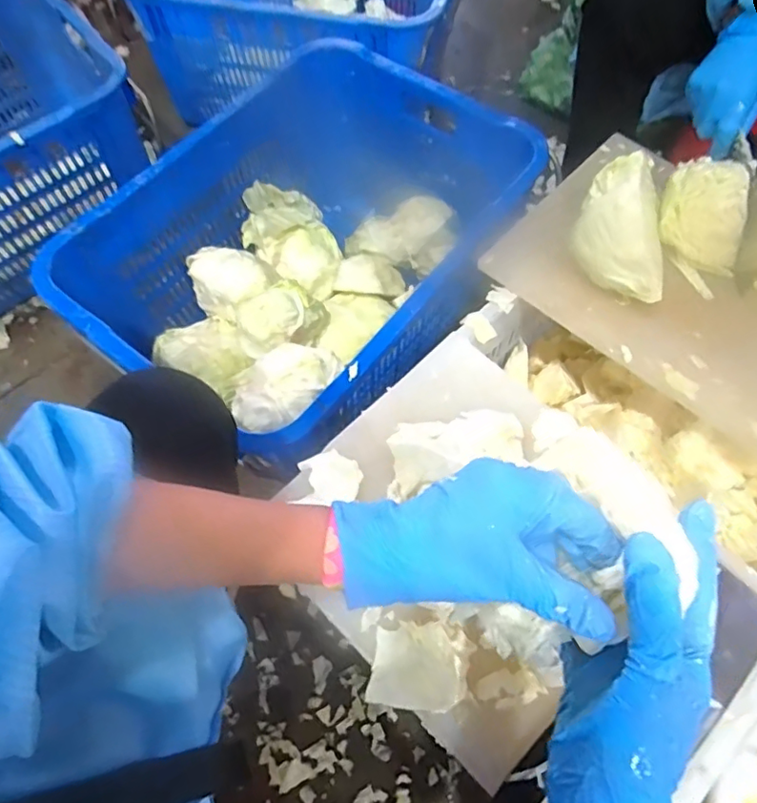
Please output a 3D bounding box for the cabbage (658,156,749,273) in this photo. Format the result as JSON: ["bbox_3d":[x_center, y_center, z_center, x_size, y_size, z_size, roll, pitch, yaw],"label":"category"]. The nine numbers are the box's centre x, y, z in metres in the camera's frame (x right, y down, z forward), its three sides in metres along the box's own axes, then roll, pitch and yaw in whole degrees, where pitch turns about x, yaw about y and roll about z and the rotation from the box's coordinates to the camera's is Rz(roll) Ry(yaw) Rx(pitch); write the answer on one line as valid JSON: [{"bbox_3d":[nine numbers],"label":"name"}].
[{"bbox_3d":[0.366,-0.211,0.614,0.101,0.095,0.061,31,68,15],"label":"cabbage"}]

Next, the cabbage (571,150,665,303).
[{"bbox_3d":[0.258,-0.183,0.609,0.073,0.103,0.147,-2,64,0],"label":"cabbage"}]

